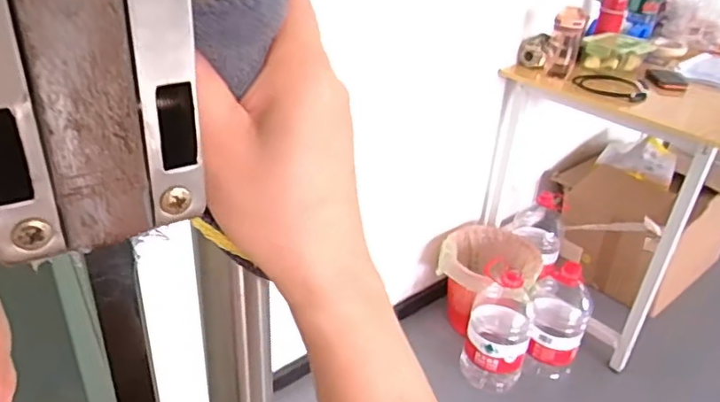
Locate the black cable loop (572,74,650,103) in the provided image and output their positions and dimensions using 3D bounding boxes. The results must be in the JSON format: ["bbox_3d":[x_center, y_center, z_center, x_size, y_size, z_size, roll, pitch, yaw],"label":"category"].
[{"bbox_3d":[0.694,-0.324,1.557,0.187,0.030,0.257,15,30,25],"label":"black cable loop"}]

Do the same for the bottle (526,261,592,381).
[{"bbox_3d":[0.544,0.343,1.567,0.152,0.332,0.141,15,31,23],"label":"bottle"}]

